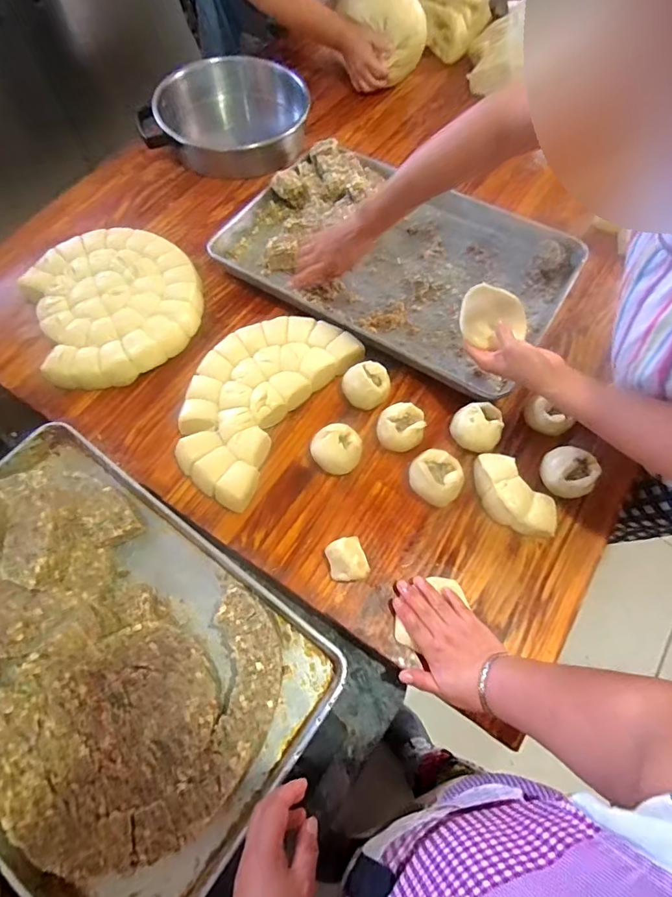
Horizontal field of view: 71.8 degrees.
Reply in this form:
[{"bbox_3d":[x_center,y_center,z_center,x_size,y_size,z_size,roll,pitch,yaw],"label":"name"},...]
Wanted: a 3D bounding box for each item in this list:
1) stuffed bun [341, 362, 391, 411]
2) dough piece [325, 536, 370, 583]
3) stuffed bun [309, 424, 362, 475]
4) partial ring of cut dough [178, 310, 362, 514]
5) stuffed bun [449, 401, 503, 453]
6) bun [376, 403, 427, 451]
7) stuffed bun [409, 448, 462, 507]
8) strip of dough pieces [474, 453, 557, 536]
[{"bbox_3d":[0.050,-0.097,0.739,0.066,0.054,0.063,0,66,0],"label":"stuffed bun"},{"bbox_3d":[0.015,0.156,0.635,0.048,0.052,0.057,-15,67,-9],"label":"dough piece"},{"bbox_3d":[0.002,0.005,0.696,0.069,0.055,0.077,-32,69,-13],"label":"stuffed bun"},{"bbox_3d":[-0.128,-0.088,0.737,0.195,0.042,0.333,31,68,11],"label":"partial ring of cut dough"},{"bbox_3d":[0.216,-0.032,0.713,0.075,0.057,0.067,35,69,13],"label":"stuffed bun"},{"bbox_3d":[0.099,-0.028,0.711,0.069,0.061,0.064,0,66,0],"label":"bun"},{"bbox_3d":[0.145,0.043,0.678,0.077,0.058,0.062,36,71,15],"label":"stuffed bun"},{"bbox_3d":[0.254,0.071,0.676,0.065,0.052,0.144,-32,70,-16],"label":"strip of dough pieces"}]

